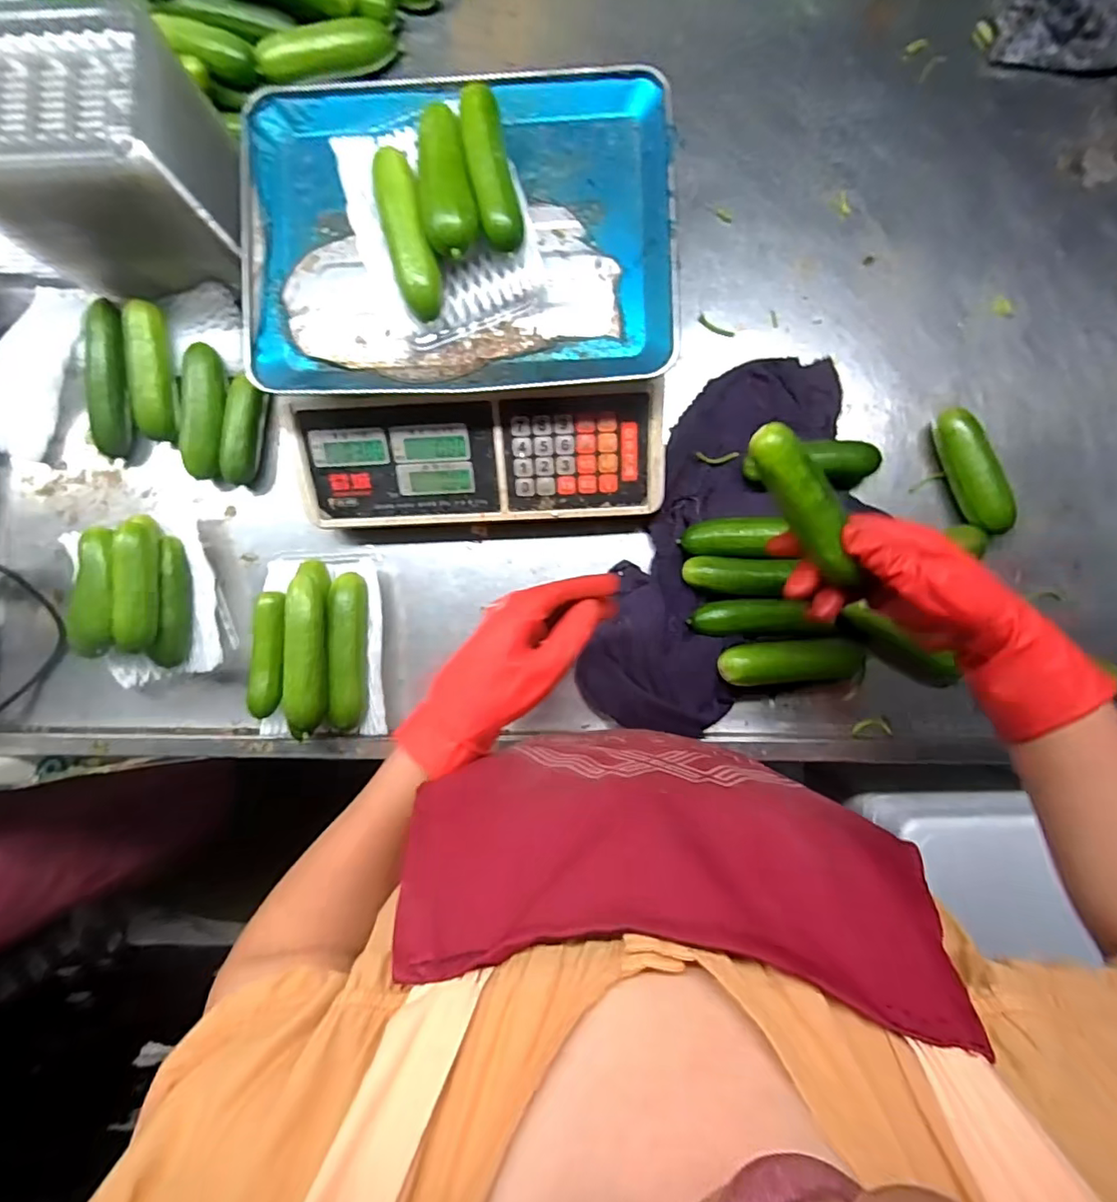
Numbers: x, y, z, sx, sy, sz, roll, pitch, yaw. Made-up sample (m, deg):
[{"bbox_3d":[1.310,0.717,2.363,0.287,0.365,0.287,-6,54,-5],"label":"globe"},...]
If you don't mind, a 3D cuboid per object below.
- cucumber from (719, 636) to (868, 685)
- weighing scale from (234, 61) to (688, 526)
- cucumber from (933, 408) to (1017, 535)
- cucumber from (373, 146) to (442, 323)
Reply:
[{"bbox_3d":[0.199,0.052,0.483,0.127,0.036,0.037,-4,87,2],"label":"cucumber"},{"bbox_3d":[-0.075,-0.234,0.451,0.316,0.141,0.315,-1,85,2],"label":"weighing scale"},{"bbox_3d":[0.361,-0.113,0.489,0.027,0.035,0.112,-20,88,1],"label":"cucumber"},{"bbox_3d":[-0.107,-0.264,0.401,0.028,0.028,0.119,-14,88,1],"label":"cucumber"}]

